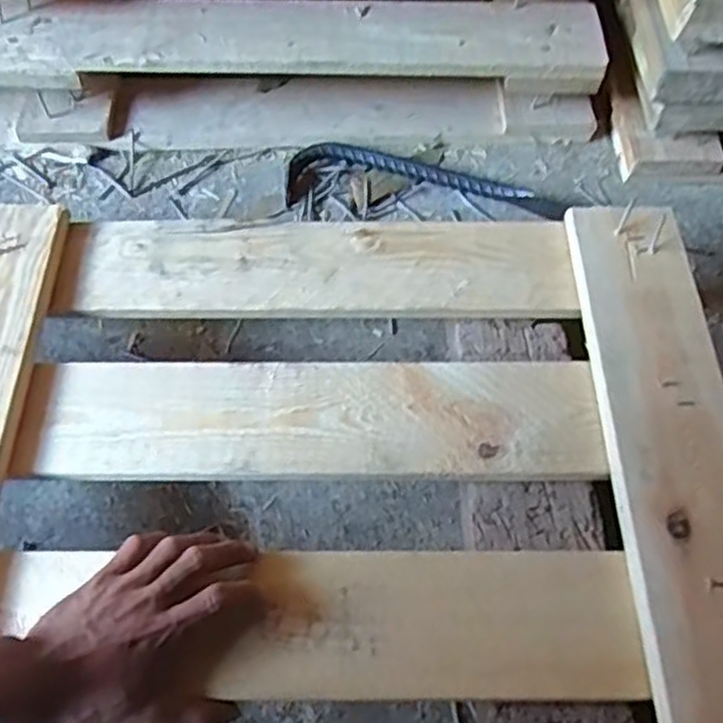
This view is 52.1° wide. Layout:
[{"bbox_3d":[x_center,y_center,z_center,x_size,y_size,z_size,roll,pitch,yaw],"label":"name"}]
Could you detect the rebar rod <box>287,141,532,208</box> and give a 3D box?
[{"bbox_3d":[0.049,-0.203,0.814,0.256,0.025,0.070,1,59,-1],"label":"rebar rod"}]

